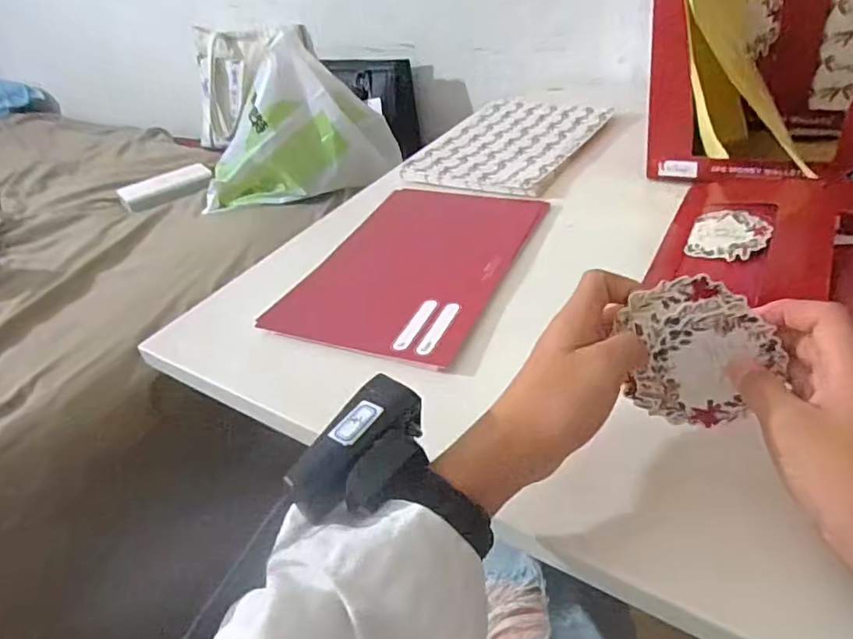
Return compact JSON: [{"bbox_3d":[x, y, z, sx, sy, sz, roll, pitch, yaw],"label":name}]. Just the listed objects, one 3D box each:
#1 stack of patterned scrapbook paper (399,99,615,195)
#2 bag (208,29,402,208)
[{"bbox_3d":[0.100,-0.225,0.699,0.188,0.013,0.271,17,42,30],"label":"stack of patterned scrapbook paper"},{"bbox_3d":[-0.217,-0.317,0.911,0.276,0.236,0.167,5,38,17],"label":"bag"}]

